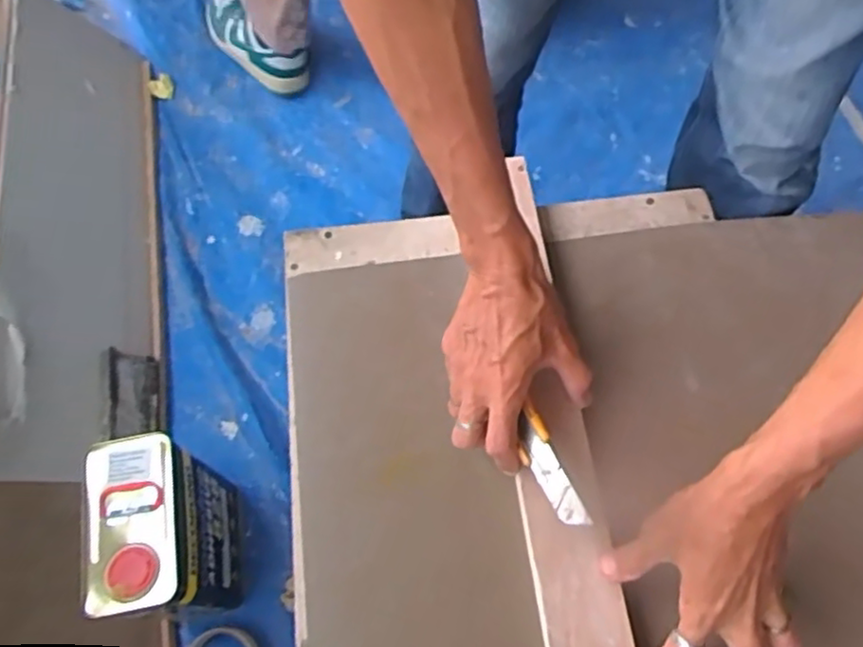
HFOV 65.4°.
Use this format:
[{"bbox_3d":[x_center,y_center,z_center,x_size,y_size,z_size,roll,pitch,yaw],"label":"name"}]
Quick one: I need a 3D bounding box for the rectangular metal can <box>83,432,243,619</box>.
[{"bbox_3d":[-0.299,0.243,0.777,0.098,0.241,0.170,-9,66,-4],"label":"rectangular metal can"}]

